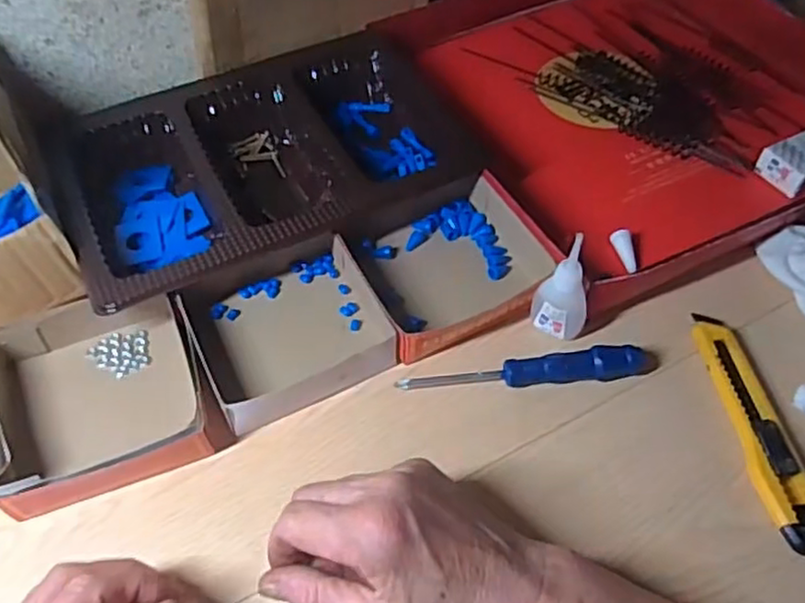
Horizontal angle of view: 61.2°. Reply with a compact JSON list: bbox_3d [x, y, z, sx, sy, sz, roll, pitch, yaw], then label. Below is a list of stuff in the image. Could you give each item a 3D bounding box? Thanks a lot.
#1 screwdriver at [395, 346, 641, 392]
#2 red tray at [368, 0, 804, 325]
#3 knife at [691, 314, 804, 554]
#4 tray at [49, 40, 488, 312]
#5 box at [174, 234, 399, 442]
[{"bbox_3d":[0.079,0.048,0.437,0.157,0.018,0.021,-7,55,-3],"label":"screwdriver"},{"bbox_3d":[0.214,-0.188,0.592,0.378,0.043,0.364,-22,57,-13],"label":"red tray"},{"bbox_3d":[0.216,0.075,0.416,0.031,0.012,0.152,-7,54,-3],"label":"knife"},{"bbox_3d":[-0.100,-0.117,0.536,0.316,0.040,0.210,-23,57,-14],"label":"tray"},{"bbox_3d":[-0.073,0.013,0.453,0.121,0.028,0.123,-24,57,-15],"label":"box"}]

